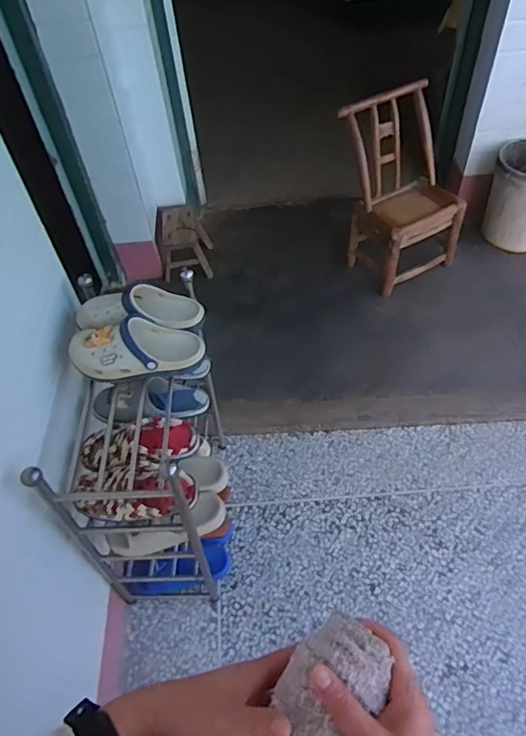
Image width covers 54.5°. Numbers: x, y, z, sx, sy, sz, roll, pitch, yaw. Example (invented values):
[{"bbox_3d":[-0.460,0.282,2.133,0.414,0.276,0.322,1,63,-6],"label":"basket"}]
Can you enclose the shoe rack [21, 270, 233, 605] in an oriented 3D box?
[{"bbox_3d":[-0.245,0.213,1.254,0.288,0.732,0.472,-4,52,3],"label":"shoe rack"}]

